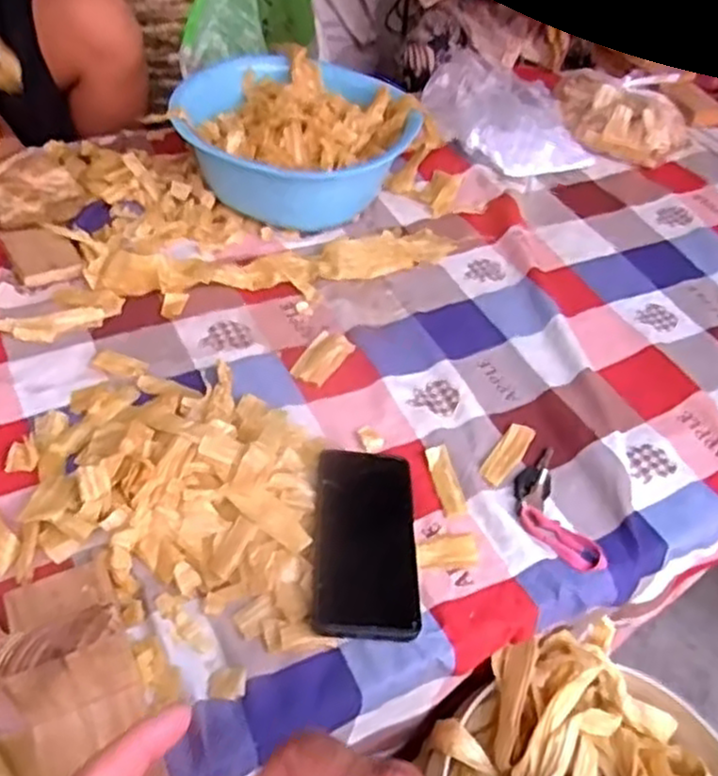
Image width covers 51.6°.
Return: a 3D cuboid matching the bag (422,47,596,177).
[{"bbox_3d":[0.200,-0.381,1.035,0.179,0.069,0.226,-16,52,-21],"label":"bag"}]

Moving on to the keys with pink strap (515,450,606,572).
[{"bbox_3d":[0.159,0.097,0.612,0.052,0.013,0.121,-5,48,-12],"label":"keys with pink strap"}]

